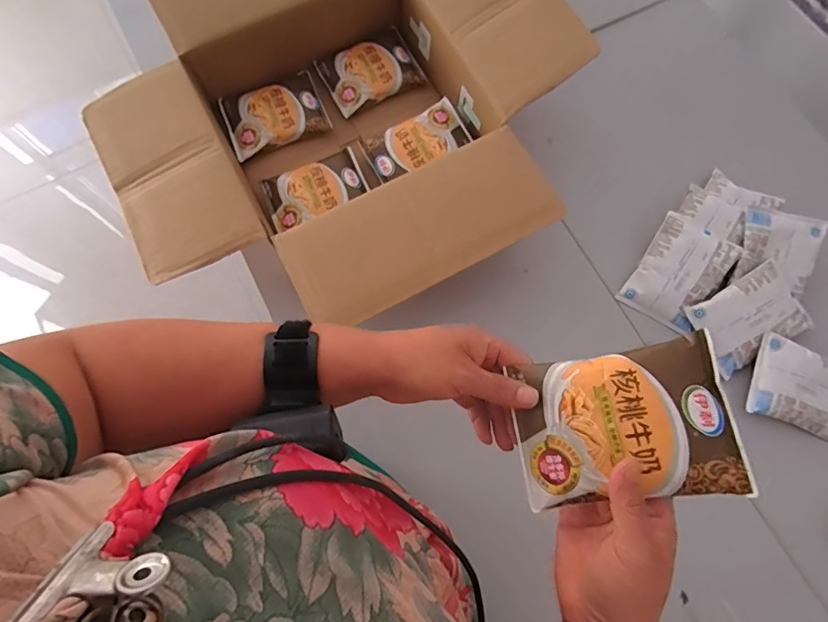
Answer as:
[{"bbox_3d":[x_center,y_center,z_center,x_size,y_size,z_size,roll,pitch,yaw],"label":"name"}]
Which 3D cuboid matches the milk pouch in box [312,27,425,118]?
[{"bbox_3d":[-0.064,-0.341,0.685,0.129,0.020,0.098,-29,76,-9],"label":"milk pouch in box"}]

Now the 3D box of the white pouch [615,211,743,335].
[{"bbox_3d":[0.333,-0.046,0.610,0.096,0.016,0.128,32,93,14],"label":"white pouch"}]

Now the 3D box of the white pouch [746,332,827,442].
[{"bbox_3d":[0.464,0.092,0.575,0.127,0.020,0.094,19,74,4],"label":"white pouch"}]

